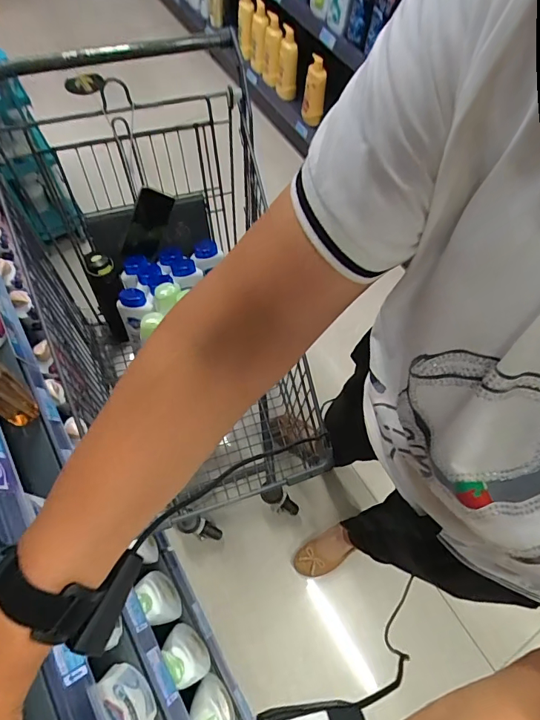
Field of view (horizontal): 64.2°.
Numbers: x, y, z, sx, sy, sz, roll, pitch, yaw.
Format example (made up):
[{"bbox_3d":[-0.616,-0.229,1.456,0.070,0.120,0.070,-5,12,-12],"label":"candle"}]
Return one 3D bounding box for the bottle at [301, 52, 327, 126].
[{"bbox_3d":[0.164,-0.970,1.566,0.075,0.230,0.095,10,64,2],"label":"bottle"}]

